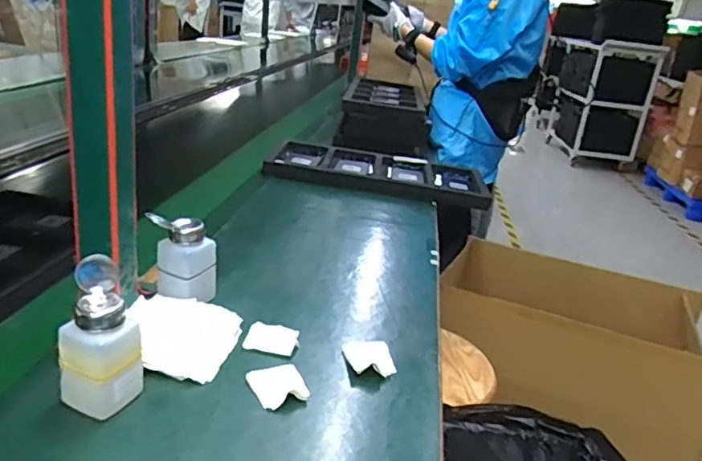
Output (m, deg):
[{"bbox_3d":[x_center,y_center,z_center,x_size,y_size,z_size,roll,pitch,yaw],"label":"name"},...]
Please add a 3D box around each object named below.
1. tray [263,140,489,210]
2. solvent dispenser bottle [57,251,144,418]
[{"bbox_3d":[0.063,-0.128,1.255,0.463,0.034,0.235,10,23,7],"label":"tray"},{"bbox_3d":[-0.215,0.092,0.493,0.052,0.130,0.049,13,23,14],"label":"solvent dispenser bottle"}]

